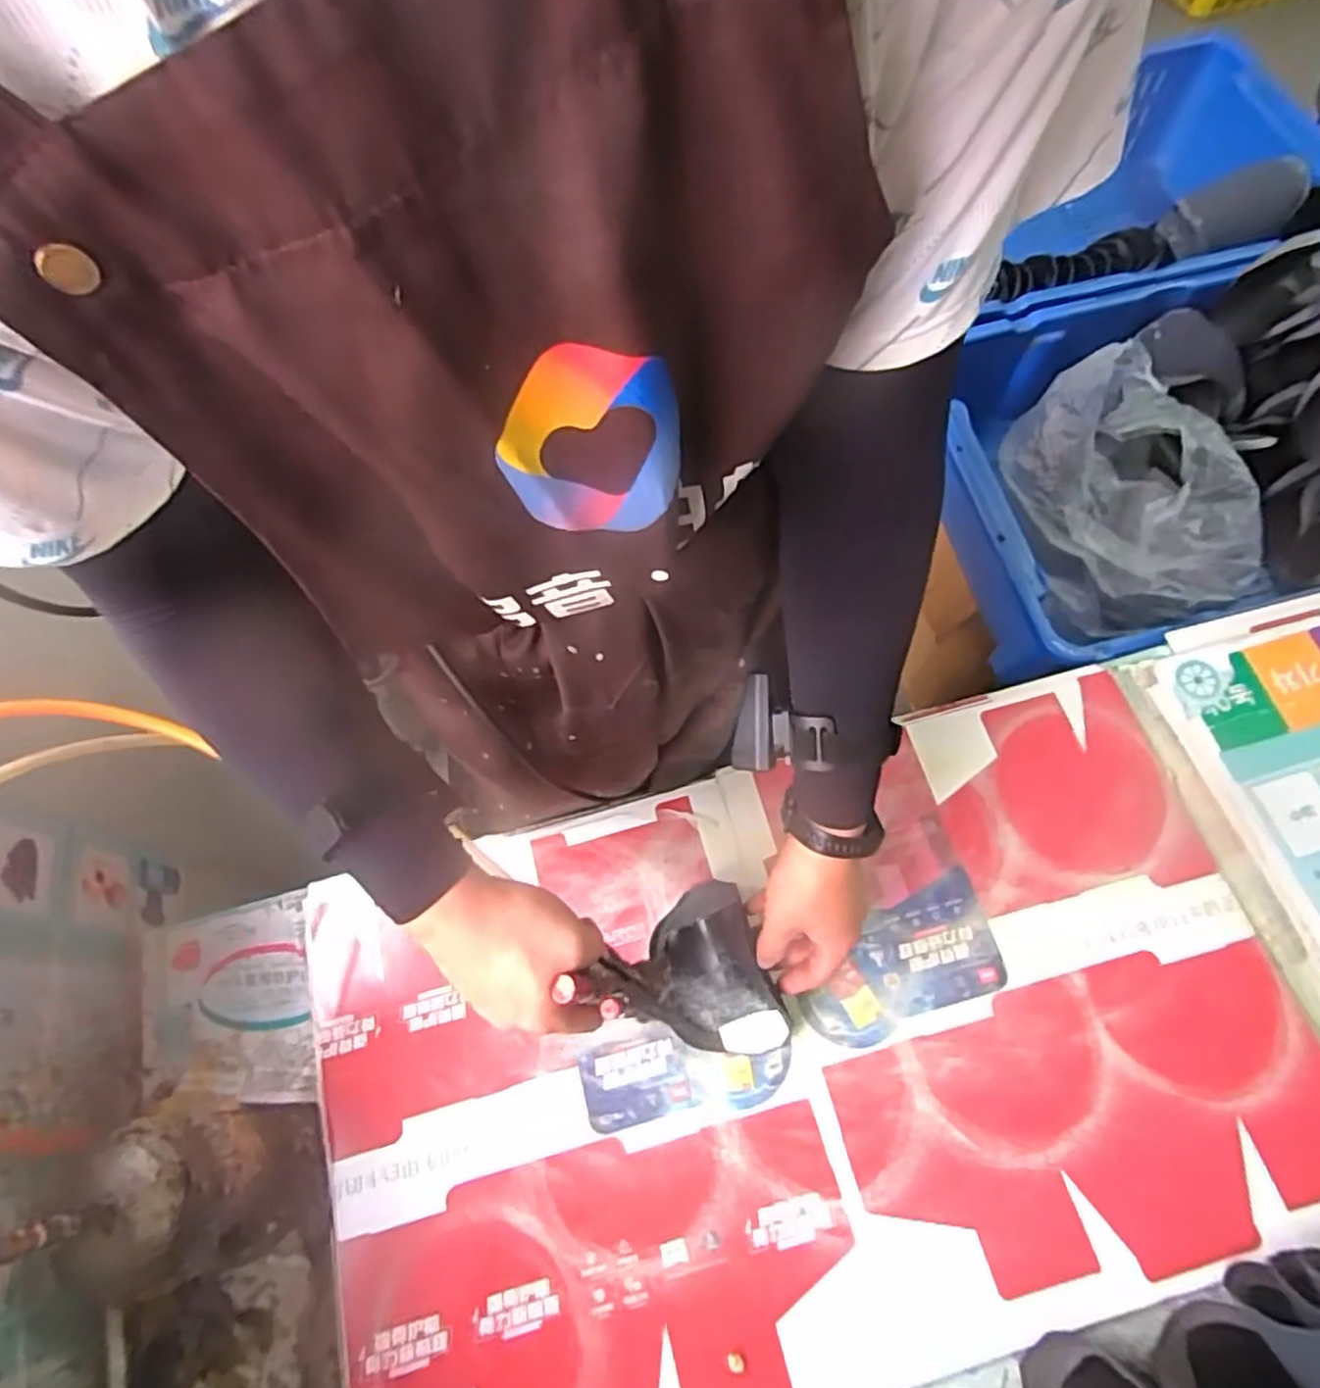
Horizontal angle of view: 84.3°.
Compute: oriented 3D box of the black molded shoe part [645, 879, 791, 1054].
[{"bbox_3d":[0.042,0.235,0.609,0.089,0.056,0.137,-20,70,-5],"label":"black molded shoe part"}]

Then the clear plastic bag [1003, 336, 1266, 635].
[{"bbox_3d":[0.537,-0.240,0.838,0.230,0.136,0.314,-9,68,-1],"label":"clear plastic bag"}]

